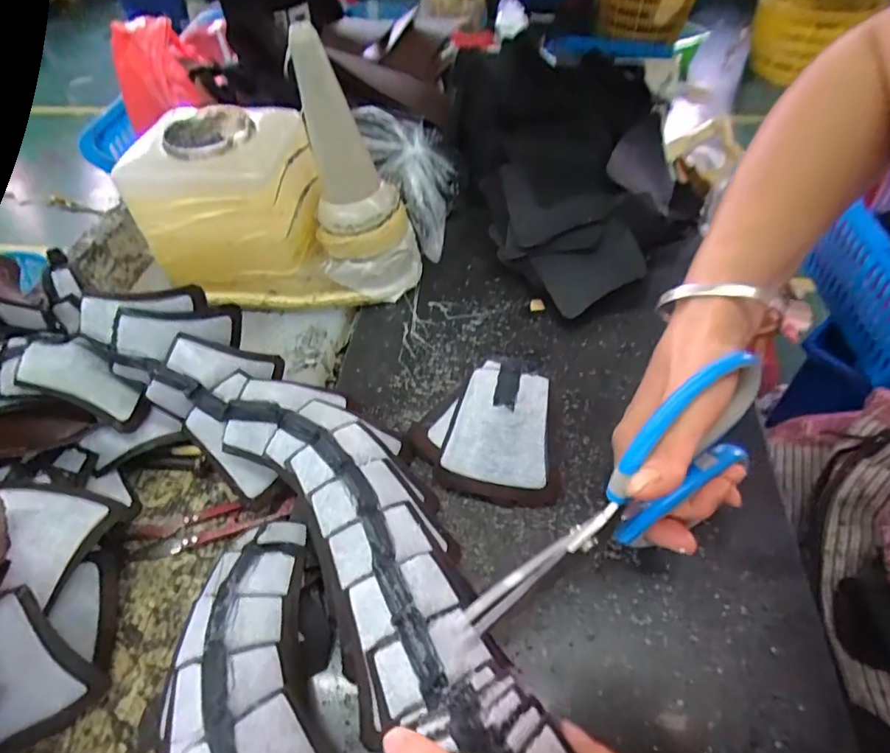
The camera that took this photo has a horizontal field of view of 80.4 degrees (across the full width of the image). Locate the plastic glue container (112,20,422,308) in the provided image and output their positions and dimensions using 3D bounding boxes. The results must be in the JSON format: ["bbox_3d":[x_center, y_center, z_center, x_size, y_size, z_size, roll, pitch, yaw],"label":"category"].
[{"bbox_3d":[-0.127,-0.142,0.405,0.205,0.167,0.092,2,52,4],"label":"plastic glue container"}]

